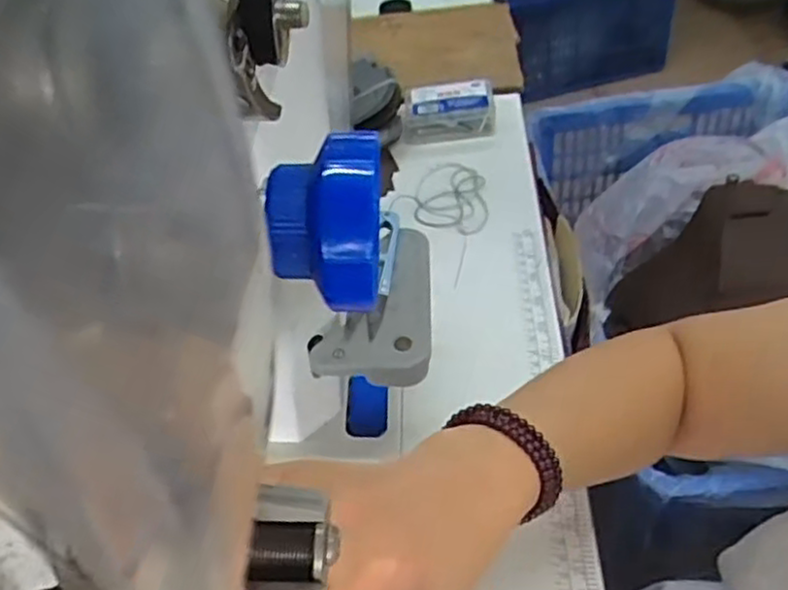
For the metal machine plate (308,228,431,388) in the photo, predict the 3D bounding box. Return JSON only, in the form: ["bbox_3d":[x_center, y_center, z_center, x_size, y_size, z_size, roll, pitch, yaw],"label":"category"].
[{"bbox_3d":[-0.013,0.006,0.451,0.069,0.022,0.109,-3,48,5],"label":"metal machine plate"}]

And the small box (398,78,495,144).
[{"bbox_3d":[0.053,-0.183,0.720,0.089,0.043,0.057,-2,47,3],"label":"small box"}]

